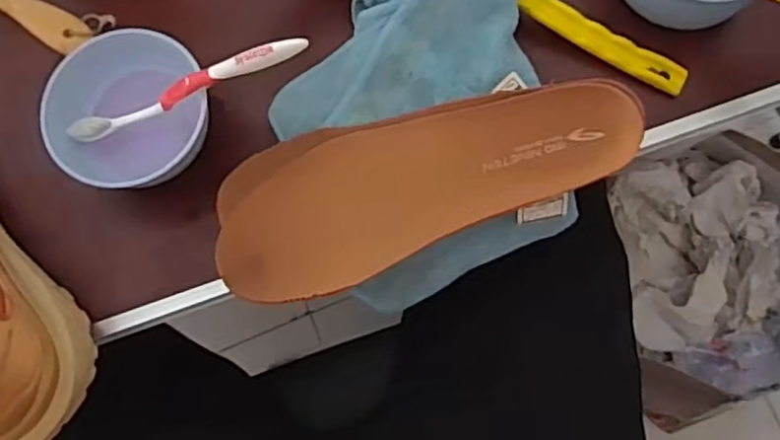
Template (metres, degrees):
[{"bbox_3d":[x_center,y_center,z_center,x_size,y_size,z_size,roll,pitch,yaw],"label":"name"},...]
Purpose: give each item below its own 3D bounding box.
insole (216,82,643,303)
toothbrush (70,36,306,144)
[{"bbox_3d":[0.022,-0.026,0.476,0.295,0.048,0.104,-20,80,-2],"label":"insole"},{"bbox_3d":[-0.138,-0.087,0.463,0.180,0.025,0.012,-18,80,18],"label":"toothbrush"}]

